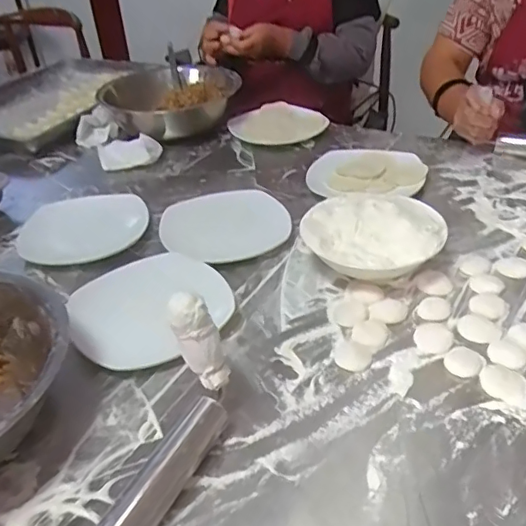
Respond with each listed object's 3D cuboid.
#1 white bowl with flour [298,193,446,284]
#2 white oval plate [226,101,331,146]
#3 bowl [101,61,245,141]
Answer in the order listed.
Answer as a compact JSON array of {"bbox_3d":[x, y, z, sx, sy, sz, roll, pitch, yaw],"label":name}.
[{"bbox_3d":[0.131,-0.025,0.682,0.137,0.071,0.163,-26,40,-26],"label":"white bowl with flour"},{"bbox_3d":[0.027,-0.275,1.094,0.179,0.031,0.179,-9,36,-5],"label":"white oval plate"},{"bbox_3d":[-0.179,-0.329,1.129,0.257,0.100,0.228,-6,36,-1],"label":"bowl"}]

